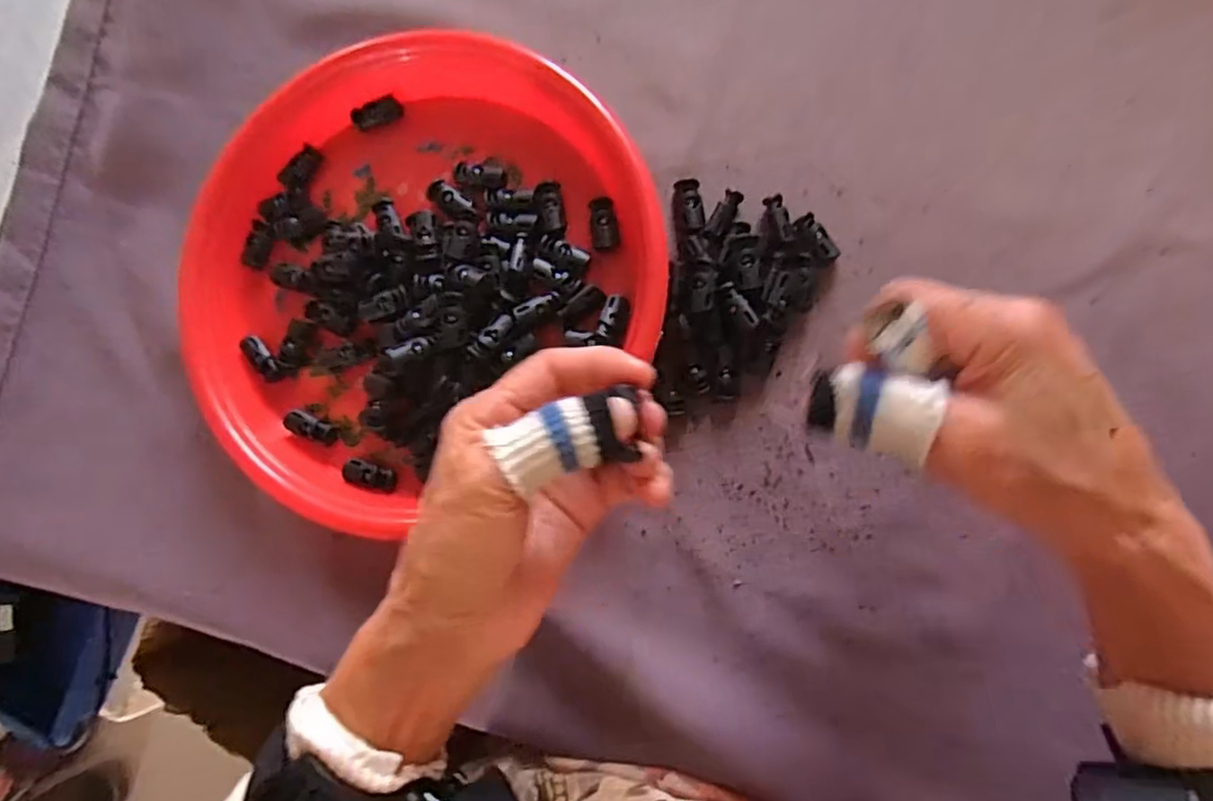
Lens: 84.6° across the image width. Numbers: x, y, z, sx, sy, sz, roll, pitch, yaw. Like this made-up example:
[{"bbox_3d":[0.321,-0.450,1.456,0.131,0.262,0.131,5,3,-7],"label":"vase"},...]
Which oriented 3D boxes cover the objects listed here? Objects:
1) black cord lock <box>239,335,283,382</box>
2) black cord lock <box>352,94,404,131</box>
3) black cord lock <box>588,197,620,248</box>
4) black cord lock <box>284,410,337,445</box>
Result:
[{"bbox_3d":[-0.192,-0.023,0.371,0.012,0.007,0.031,-45,81,4],"label":"black cord lock"},{"bbox_3d":[-0.129,-0.162,0.375,0.028,0.008,0.011,-23,83,-8],"label":"black cord lock"},{"bbox_3d":[-0.001,-0.093,0.349,0.015,0.007,0.026,-4,85,9],"label":"black cord lock"},{"bbox_3d":[-0.161,0.015,0.365,0.029,0.010,0.012,19,89,10],"label":"black cord lock"}]

